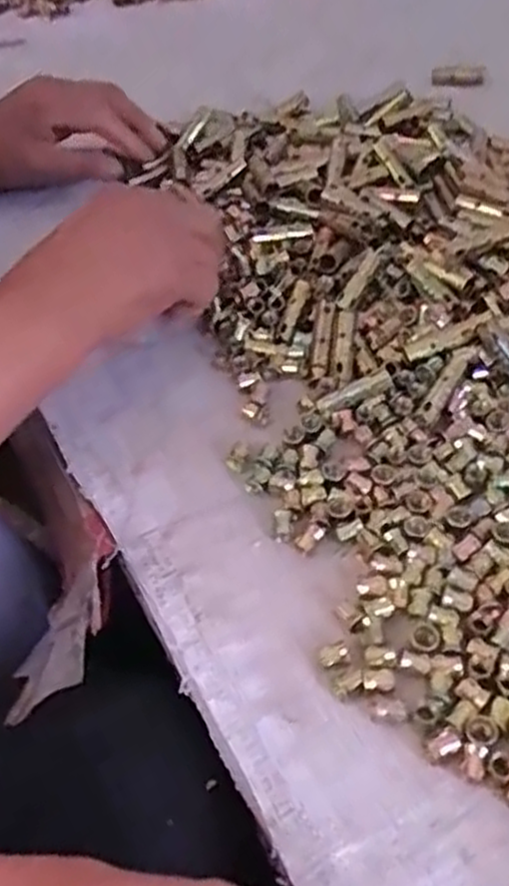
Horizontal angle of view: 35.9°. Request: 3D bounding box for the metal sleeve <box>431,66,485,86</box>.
[{"bbox_3d":[0.169,-0.303,0.648,0.042,0.013,0.013,2,50,7],"label":"metal sleeve"}]

